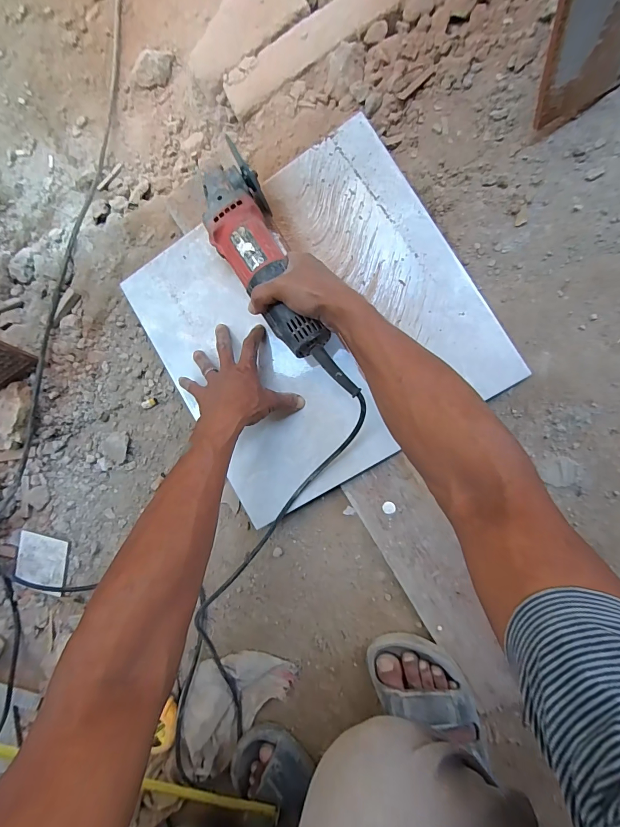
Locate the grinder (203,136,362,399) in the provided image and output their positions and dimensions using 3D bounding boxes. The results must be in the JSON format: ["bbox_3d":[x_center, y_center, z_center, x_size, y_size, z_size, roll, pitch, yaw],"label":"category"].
[{"bbox_3d":[-0.038,-0.153,0.454,0.076,0.080,0.310,-29,85,10],"label":"grinder"}]

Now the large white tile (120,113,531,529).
[{"bbox_3d":[-0.003,-0.114,0.489,0.391,0.012,0.391,-31,85,7],"label":"large white tile"}]

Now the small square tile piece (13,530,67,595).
[{"bbox_3d":[-0.417,0.235,0.579,0.083,0.006,0.086,12,95,9],"label":"small square tile piece"}]

